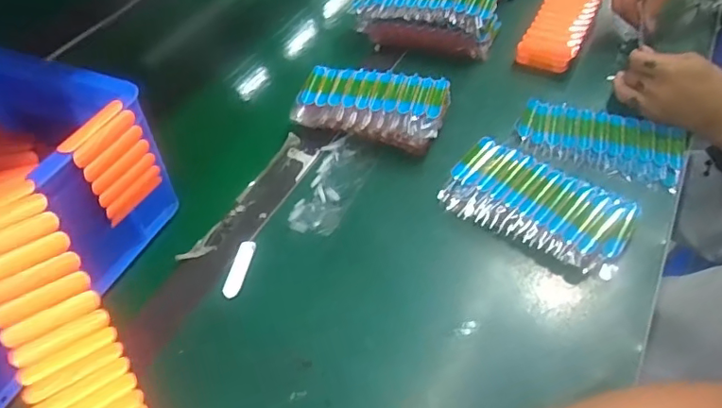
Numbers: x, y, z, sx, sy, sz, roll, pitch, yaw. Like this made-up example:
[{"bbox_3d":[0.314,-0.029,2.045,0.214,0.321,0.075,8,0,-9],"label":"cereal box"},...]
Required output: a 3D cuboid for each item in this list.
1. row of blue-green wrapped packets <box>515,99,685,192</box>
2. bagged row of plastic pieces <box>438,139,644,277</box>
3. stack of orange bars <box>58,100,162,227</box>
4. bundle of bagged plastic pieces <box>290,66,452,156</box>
[{"bbox_3d":[0.254,-0.069,0.585,0.164,0.025,0.076,17,52,19],"label":"row of blue-green wrapped packets"},{"bbox_3d":[0.164,0.001,0.518,0.174,0.038,0.089,29,57,27],"label":"bagged row of plastic pieces"},{"bbox_3d":[-0.205,-0.033,0.462,0.014,0.089,0.062,19,53,20],"label":"stack of orange bars"},{"bbox_3d":[0.012,-0.106,0.607,0.163,0.053,0.087,12,50,15],"label":"bundle of bagged plastic pieces"}]

